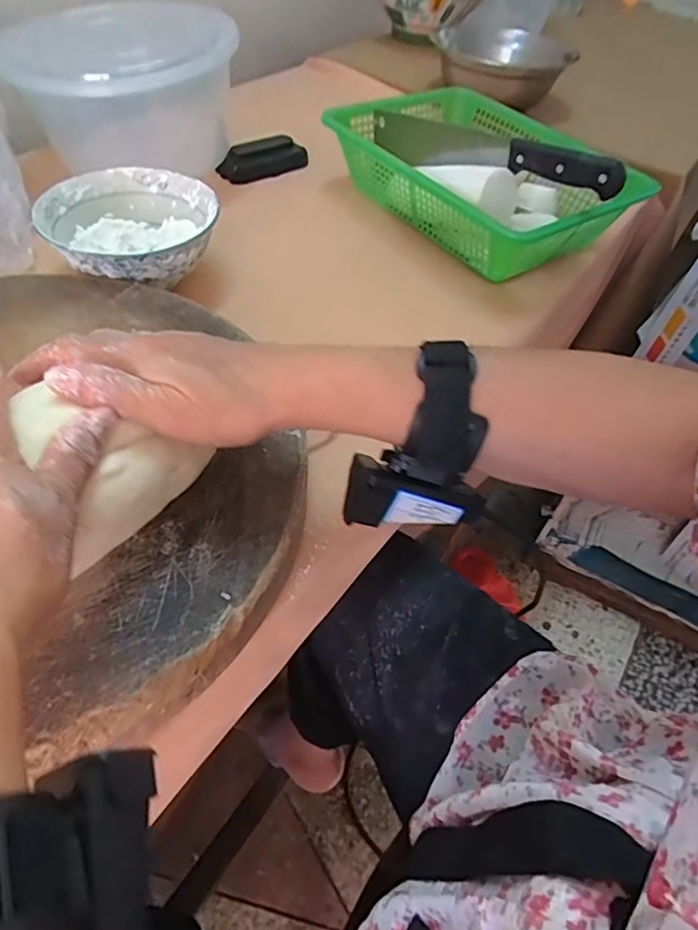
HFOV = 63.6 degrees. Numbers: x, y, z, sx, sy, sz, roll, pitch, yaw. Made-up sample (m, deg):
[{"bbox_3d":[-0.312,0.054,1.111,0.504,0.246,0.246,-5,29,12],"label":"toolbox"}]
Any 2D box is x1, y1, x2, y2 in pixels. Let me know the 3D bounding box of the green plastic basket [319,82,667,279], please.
[{"bbox_3d":[0.145,-0.309,0.612,0.234,0.077,0.297,-28,57,-27],"label":"green plastic basket"}]

